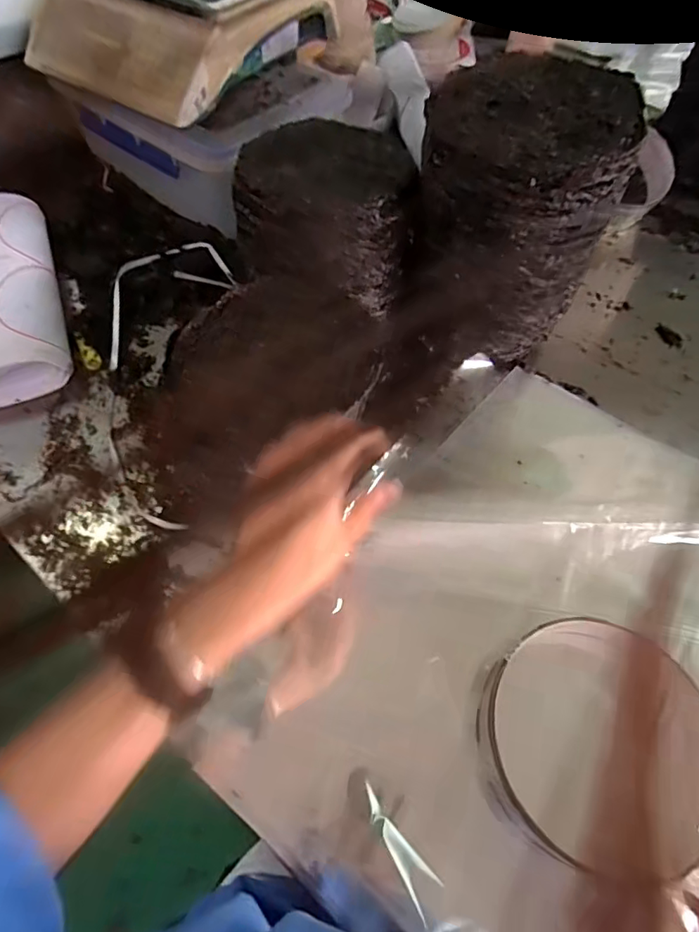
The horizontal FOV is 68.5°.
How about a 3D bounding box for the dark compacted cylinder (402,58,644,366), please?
[{"bbox_3d":[0.179,-0.275,0.595,0.198,0.252,0.196,14,60,8],"label":"dark compacted cylinder"}]

